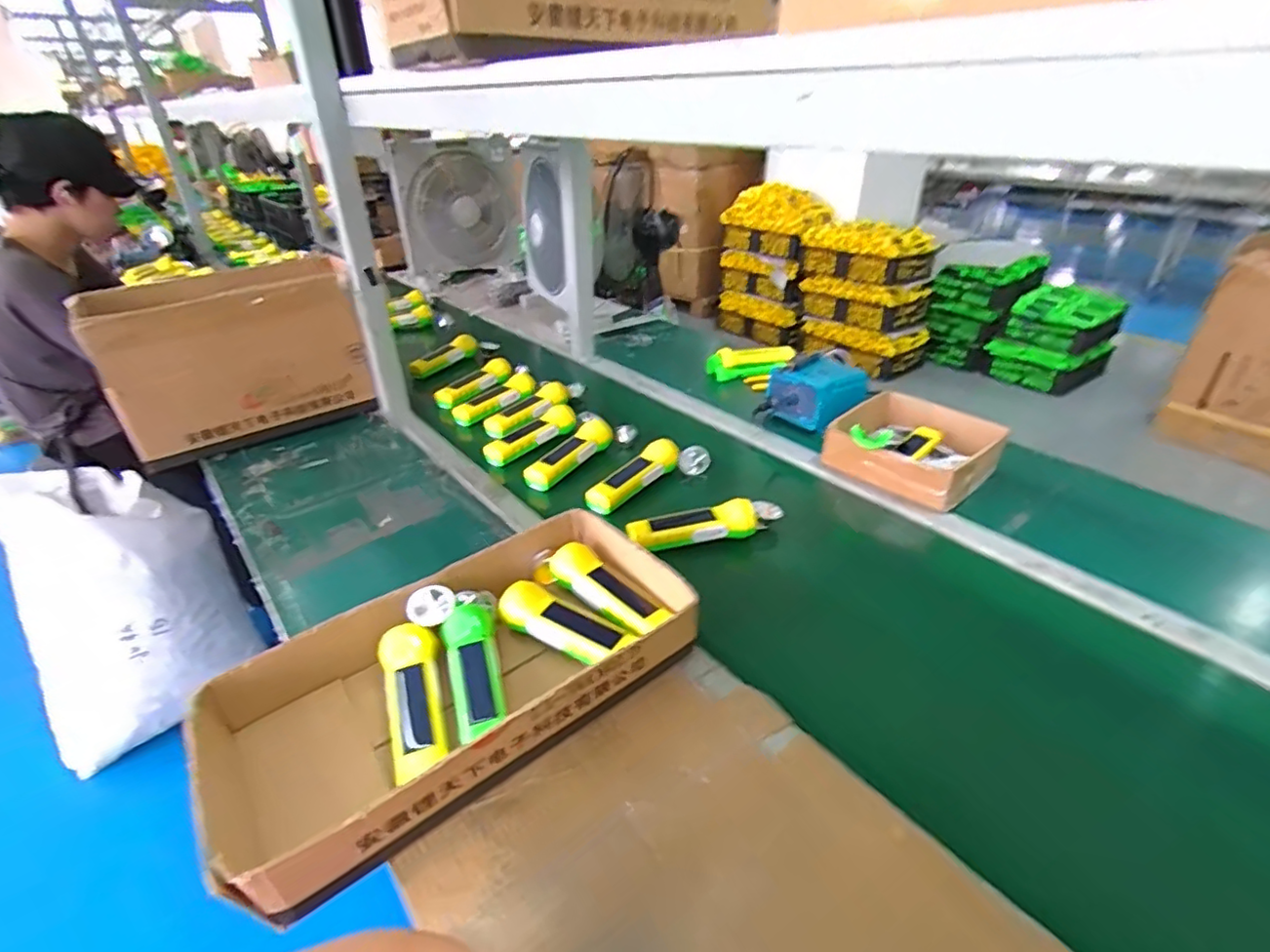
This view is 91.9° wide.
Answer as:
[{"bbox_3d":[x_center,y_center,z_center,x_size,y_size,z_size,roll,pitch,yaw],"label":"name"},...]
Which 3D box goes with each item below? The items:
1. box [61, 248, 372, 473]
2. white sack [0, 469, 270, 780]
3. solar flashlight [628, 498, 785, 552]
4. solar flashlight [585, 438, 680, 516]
[{"bbox_3d":[-0.694,-0.214,1.069,0.375,0.256,0.213,-24,38,-33],"label":"box"},{"bbox_3d":[-1.102,0.256,1.325,0.383,0.636,0.143,-21,4,-23],"label":"white sack"},{"bbox_3d":[0.097,0.061,0.818,0.213,0.043,0.051,-8,32,-11],"label":"solar flashlight"},{"bbox_3d":[-0.002,-0.003,0.924,0.051,0.038,0.180,28,41,36],"label":"solar flashlight"}]

